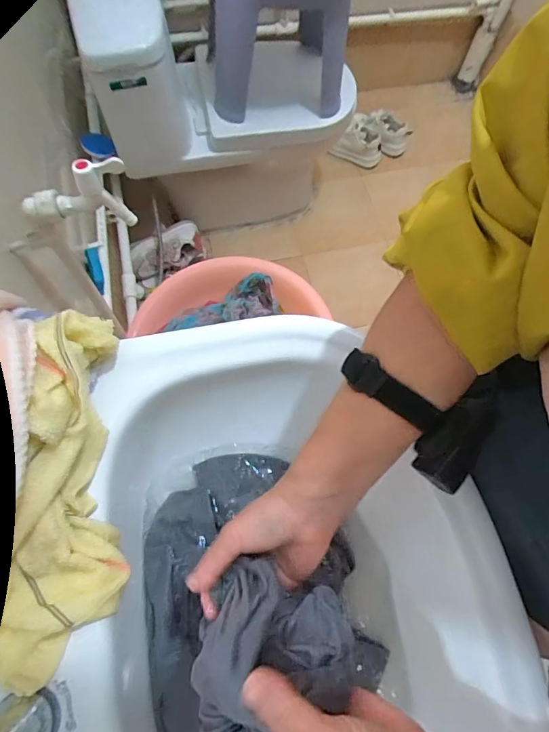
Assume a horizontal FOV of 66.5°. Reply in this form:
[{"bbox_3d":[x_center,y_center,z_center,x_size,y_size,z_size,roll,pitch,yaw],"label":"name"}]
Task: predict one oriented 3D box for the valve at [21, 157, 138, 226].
[{"bbox_3d":[-0.240,-0.205,0.518,0.124,0.097,0.032,-14,70,-8],"label":"valve"}]

